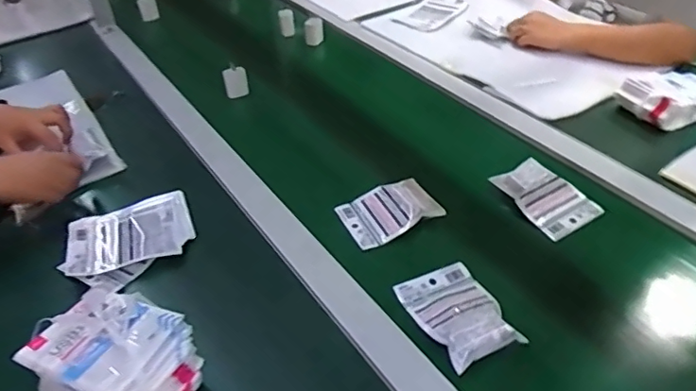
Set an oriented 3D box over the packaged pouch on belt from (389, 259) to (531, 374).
[{"bbox_3d":[0.125,0.130,0.626,0.095,0.022,0.130,-20,43,-19],"label":"packaged pouch on belt"}]

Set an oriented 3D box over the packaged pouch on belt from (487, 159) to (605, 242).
[{"bbox_3d":[0.281,-0.002,0.781,0.099,0.032,0.128,-22,44,-21],"label":"packaged pouch on belt"}]

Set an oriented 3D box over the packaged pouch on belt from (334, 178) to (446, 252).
[{"bbox_3d":[0.054,0.017,0.767,0.126,0.031,0.093,-20,43,-20],"label":"packaged pouch on belt"}]

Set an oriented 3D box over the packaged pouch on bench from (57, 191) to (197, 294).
[{"bbox_3d":[-0.288,0.058,0.734,0.161,0.027,0.120,-19,46,-18],"label":"packaged pouch on bench"}]

